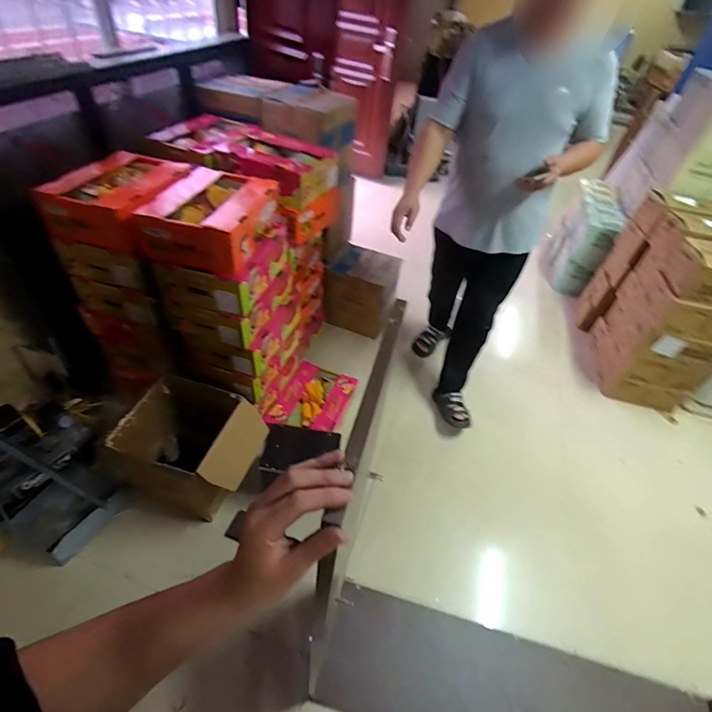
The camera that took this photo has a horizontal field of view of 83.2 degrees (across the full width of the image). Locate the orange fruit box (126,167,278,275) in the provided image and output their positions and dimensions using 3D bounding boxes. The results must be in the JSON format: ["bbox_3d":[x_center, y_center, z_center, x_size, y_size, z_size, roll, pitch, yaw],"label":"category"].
[{"bbox_3d":[-0.507,-0.476,1.397,0.377,0.163,0.444,9,46,3],"label":"orange fruit box"}]

